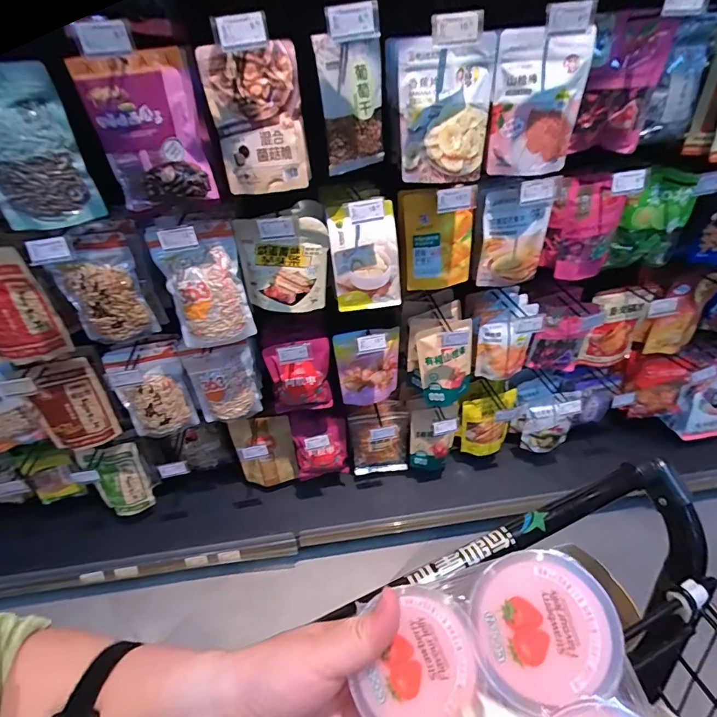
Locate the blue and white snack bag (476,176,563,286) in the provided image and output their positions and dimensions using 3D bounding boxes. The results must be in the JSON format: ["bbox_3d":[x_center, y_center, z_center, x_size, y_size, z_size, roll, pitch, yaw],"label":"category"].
[{"bbox_3d":[0.376,-0.297,0.999,0.165,0.268,0.024,-10,37,-8],"label":"blue and white snack bag"}]

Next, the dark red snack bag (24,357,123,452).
[{"bbox_3d":[-0.807,0.138,1.169,0.187,0.284,0.046,-13,39,-10],"label":"dark red snack bag"}]

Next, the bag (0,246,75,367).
[{"bbox_3d":[-0.808,-0.105,0.957,0.206,0.280,0.044,-7,33,0],"label":"bag"}]

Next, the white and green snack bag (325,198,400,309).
[{"bbox_3d":[0.015,-0.224,0.942,0.145,0.211,0.082,-5,39,-1],"label":"white and green snack bag"}]

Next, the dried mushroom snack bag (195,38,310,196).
[{"bbox_3d":[-0.175,-0.418,0.754,0.160,0.230,0.077,-13,31,-7],"label":"dried mushroom snack bag"}]

